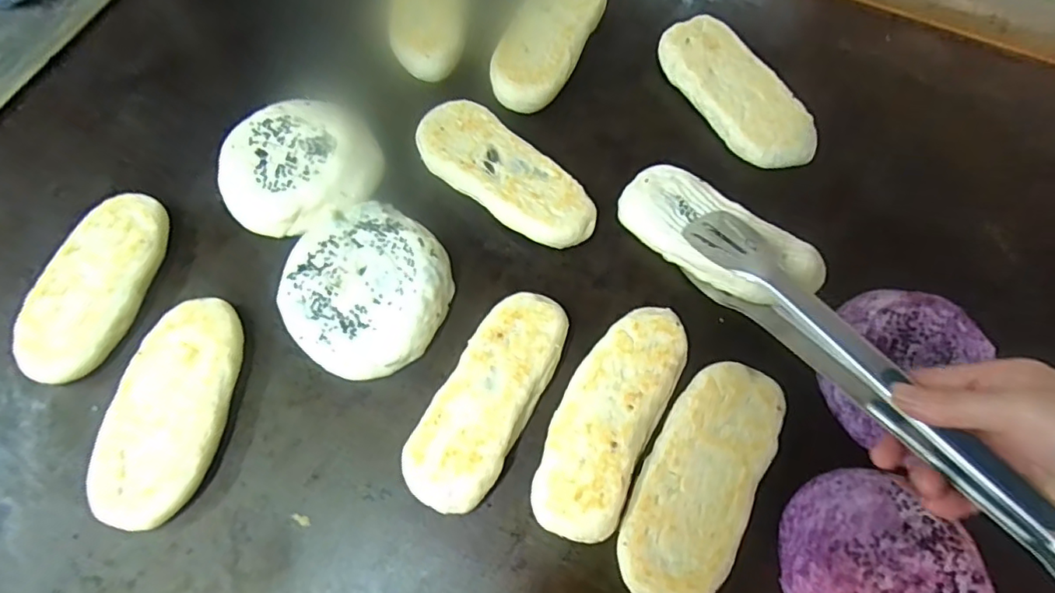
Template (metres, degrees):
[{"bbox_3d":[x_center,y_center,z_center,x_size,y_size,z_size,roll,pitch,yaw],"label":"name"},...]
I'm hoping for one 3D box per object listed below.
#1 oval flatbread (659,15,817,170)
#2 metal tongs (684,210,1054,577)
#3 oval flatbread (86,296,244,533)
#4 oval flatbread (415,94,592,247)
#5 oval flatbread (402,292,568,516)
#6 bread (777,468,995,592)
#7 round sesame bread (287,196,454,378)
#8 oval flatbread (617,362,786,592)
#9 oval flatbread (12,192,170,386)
[{"bbox_3d":[0.165,-0.165,0.468,0.063,0.022,0.152,-29,71,-10],"label":"oval flatbread"},{"bbox_3d":[0.196,0.043,0.355,0.042,0.049,0.276,-30,55,-11],"label":"metal tongs"},{"bbox_3d":[-0.234,0.074,0.383,0.069,0.020,0.145,7,69,3],"label":"oval flatbread"},{"bbox_3d":[-0.017,-0.093,0.446,0.156,0.024,0.065,38,73,14],"label":"oval flatbread"},{"bbox_3d":[-0.025,0.066,0.381,0.058,0.029,0.146,27,71,10],"label":"oval flatbread"},{"bbox_3d":[0.204,0.164,0.342,0.108,0.026,0.103,0,68,0],"label":"bread"},{"bbox_3d":[-0.114,-0.006,0.410,0.116,0.024,0.113,0,68,0],"label":"round sesame bread"},{"bbox_3d":[0.107,0.114,0.361,0.064,0.024,0.151,26,71,10],"label":"oval flatbread"},{"bbox_3d":[-0.310,-0.009,0.413,0.066,0.023,0.138,11,69,5],"label":"oval flatbread"}]

